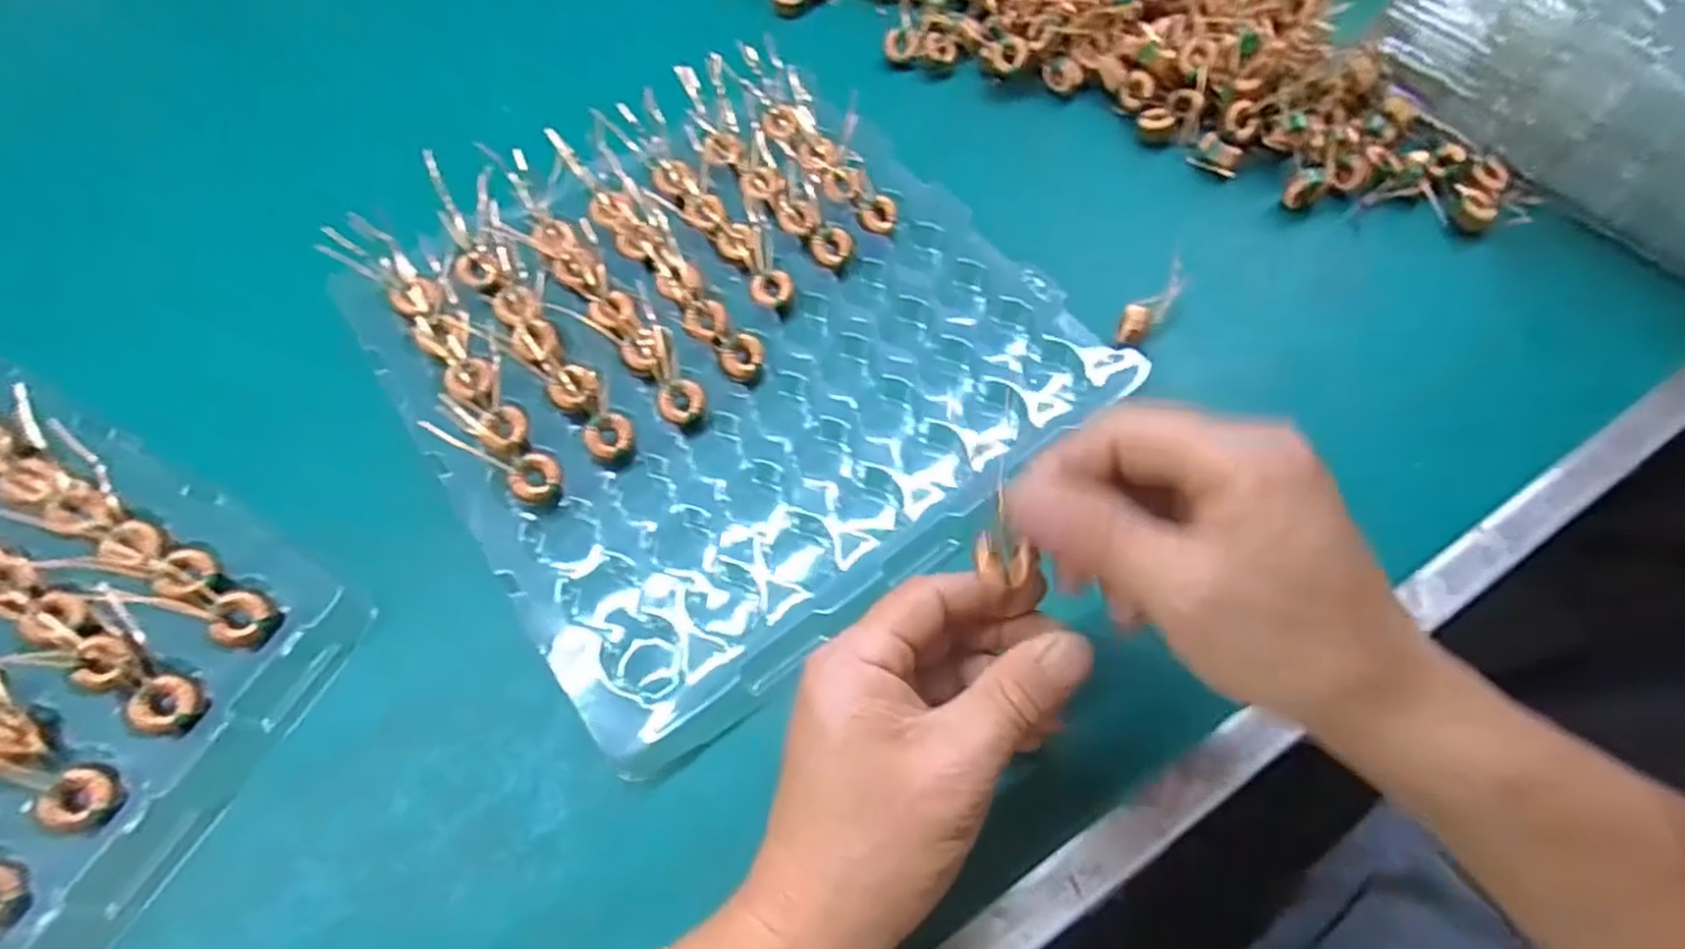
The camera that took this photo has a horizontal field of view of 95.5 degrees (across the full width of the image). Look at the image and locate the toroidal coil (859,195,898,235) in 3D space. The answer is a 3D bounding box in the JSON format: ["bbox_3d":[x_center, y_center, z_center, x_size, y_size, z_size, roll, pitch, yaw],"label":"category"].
[{"bbox_3d":[0.021,-0.138,0.405,0.022,0.004,0.019,-39,70,-19],"label":"toroidal coil"}]

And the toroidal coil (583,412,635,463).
[{"bbox_3d":[-0.104,-0.017,0.344,0.022,0.007,0.022,0,91,-24],"label":"toroidal coil"}]

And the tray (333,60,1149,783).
[{"bbox_3d":[-0.053,-0.063,0.360,0.279,0.017,0.277,-37,69,-19],"label":"tray"}]

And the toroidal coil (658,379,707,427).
[{"bbox_3d":[-0.074,-0.033,0.351,0.020,0.006,0.019,1,63,-1],"label":"toroidal coil"}]

